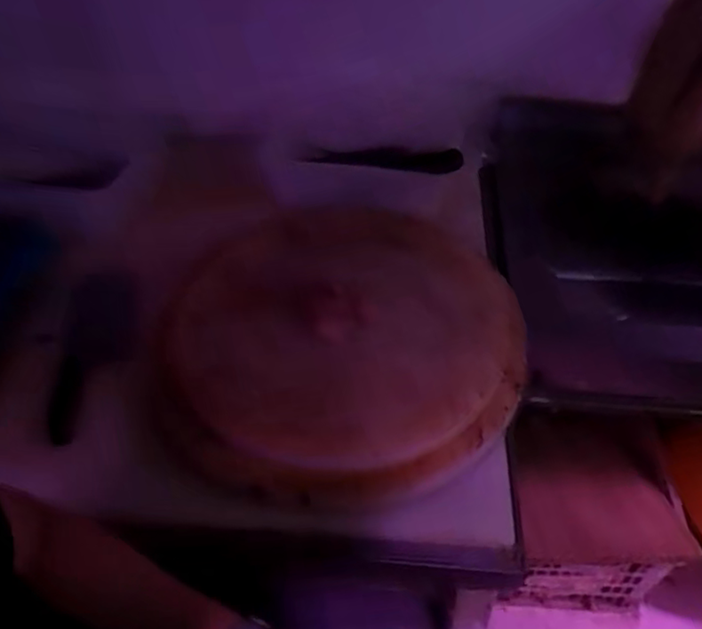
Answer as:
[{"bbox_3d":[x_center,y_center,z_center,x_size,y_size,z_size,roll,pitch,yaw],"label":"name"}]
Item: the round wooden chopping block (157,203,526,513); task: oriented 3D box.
[{"bbox_3d":[-0.016,0.026,0.789,0.425,0.064,0.406,0,47,0],"label":"round wooden chopping block"}]

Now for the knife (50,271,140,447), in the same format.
[{"bbox_3d":[-0.322,0.046,0.804,0.089,0.031,0.248,-1,59,-5],"label":"knife"}]

